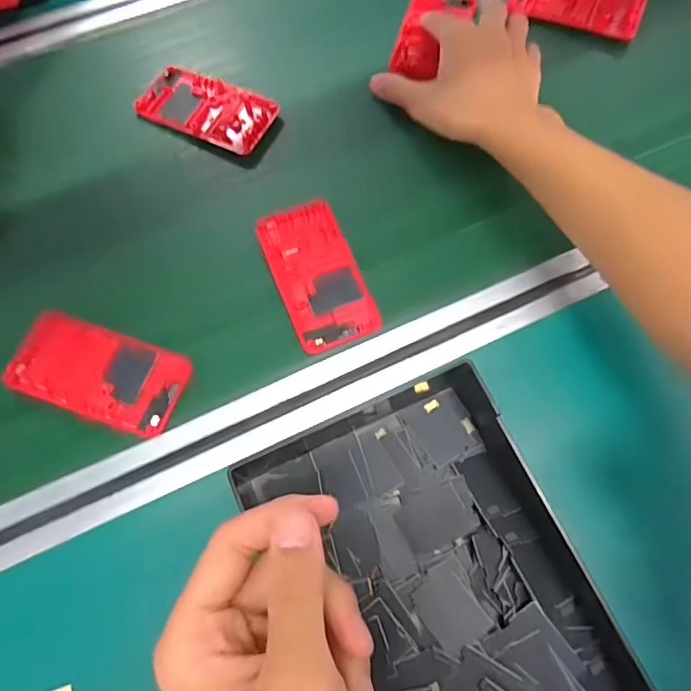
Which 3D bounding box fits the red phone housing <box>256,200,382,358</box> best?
[{"bbox_3d":[-0.022,-0.056,0.401,0.062,0.011,0.121,-21,70,-7],"label":"red phone housing"}]

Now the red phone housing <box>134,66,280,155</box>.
[{"bbox_3d":[-0.124,-0.211,0.463,0.121,0.013,0.062,24,71,10],"label":"red phone housing"}]

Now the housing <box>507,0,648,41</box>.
[{"bbox_3d":[0.222,-0.332,0.501,0.121,0.015,0.060,22,70,9],"label":"housing"}]

